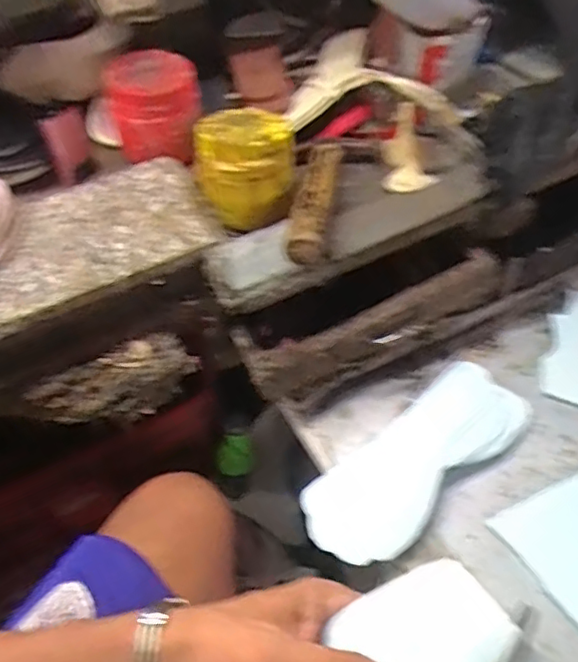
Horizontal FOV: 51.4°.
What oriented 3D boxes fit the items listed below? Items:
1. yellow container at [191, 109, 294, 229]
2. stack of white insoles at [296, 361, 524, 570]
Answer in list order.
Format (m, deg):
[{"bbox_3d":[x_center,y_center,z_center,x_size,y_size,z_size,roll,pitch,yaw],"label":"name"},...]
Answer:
[{"bbox_3d":[-0.044,-0.171,0.624,0.096,0.092,0.084,-3,50,1],"label":"yellow container"},{"bbox_3d":[0.130,0.132,0.607,0.259,0.030,0.095,-35,56,-23],"label":"stack of white insoles"}]

